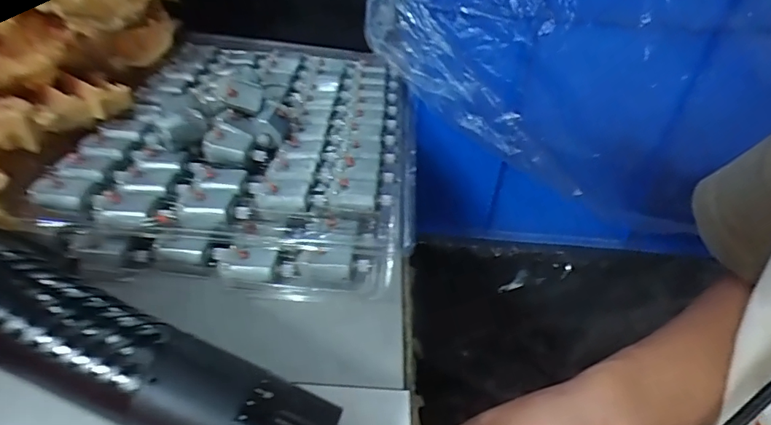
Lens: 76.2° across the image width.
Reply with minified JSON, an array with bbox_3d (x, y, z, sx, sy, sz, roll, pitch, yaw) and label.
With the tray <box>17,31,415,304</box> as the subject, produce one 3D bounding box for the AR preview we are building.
[{"bbox_3d":[-0.078,-0.059,0.323,0.181,0.043,0.253,6,36,-2],"label":"tray"}]

